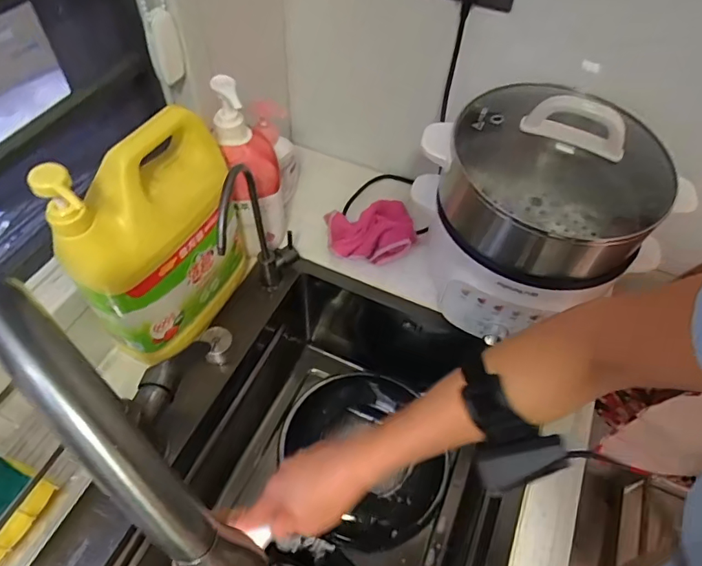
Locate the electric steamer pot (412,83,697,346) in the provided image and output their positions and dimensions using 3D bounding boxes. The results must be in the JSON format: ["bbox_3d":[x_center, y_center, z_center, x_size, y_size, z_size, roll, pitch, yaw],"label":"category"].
[{"bbox_3d":[0.218,-0.095,0.604,0.222,0.251,0.250,-27,59,-21],"label":"electric steamer pot"}]

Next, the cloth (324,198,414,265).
[{"bbox_3d":[0.034,-0.085,0.766,0.137,0.051,0.115,-9,54,-10],"label":"cloth"}]

